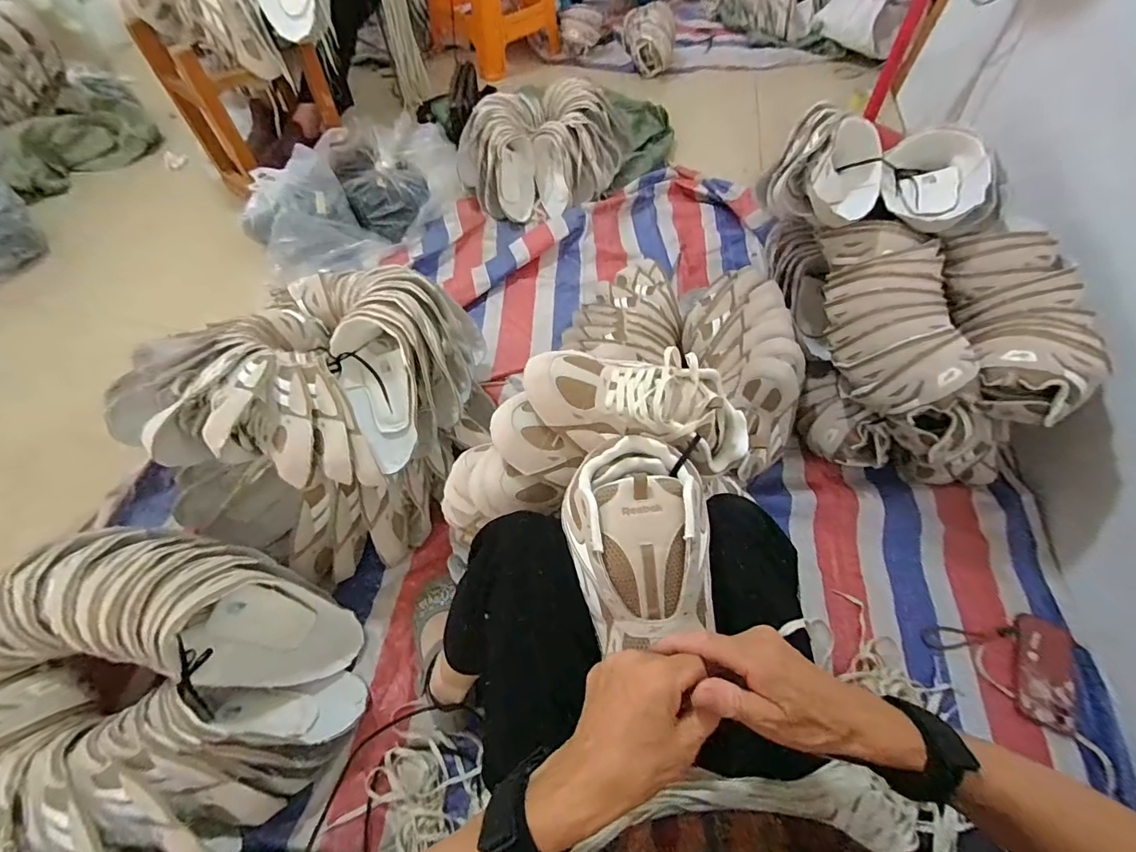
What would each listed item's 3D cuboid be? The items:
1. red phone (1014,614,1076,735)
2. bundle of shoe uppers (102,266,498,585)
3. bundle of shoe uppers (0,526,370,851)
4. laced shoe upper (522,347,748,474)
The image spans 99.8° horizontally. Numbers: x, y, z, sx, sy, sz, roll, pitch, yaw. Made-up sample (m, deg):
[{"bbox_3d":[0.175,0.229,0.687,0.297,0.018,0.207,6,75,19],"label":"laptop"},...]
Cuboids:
[{"bbox_3d":[0.755,0.388,0.760,0.075,0.014,0.162,17,65,22],"label":"red phone"},{"bbox_3d":[-0.382,-0.033,0.831,0.427,0.278,0.518,20,61,11],"label":"bundle of shoe uppers"},{"bbox_3d":[-0.580,0.374,0.640,0.446,0.170,0.485,38,66,19],"label":"bundle of shoe uppers"},{"bbox_3d":[0.082,-0.028,0.540,0.254,0.081,0.103,15,60,8],"label":"laced shoe upper"}]

